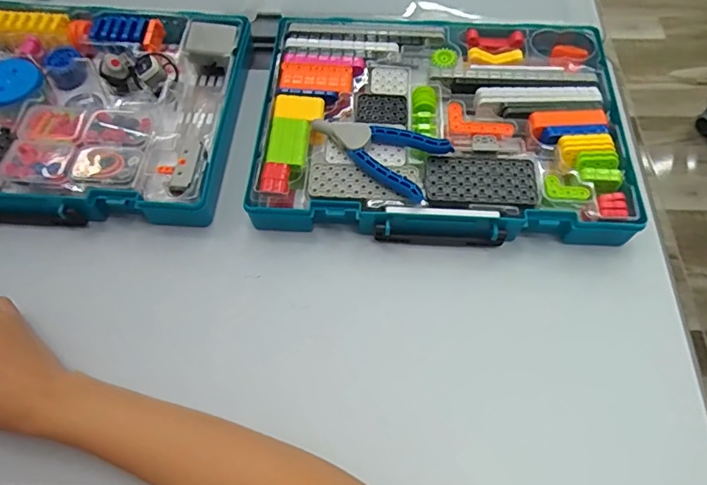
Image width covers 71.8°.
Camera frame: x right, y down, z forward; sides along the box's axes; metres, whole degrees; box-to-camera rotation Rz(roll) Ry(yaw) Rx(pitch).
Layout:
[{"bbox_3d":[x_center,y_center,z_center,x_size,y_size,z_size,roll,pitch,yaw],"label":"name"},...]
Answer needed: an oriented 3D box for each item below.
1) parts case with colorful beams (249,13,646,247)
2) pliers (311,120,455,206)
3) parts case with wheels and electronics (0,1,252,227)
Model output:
[{"bbox_3d":[0.089,-0.137,0.513,0.366,0.044,0.287,1,62,4],"label":"parts case with colorful beams"},{"bbox_3d":[0.030,-0.097,0.470,0.130,0.019,0.073,37,69,17],"label":"pliers"},{"bbox_3d":[-0.316,-0.145,0.540,0.375,0.078,0.272,2,63,1],"label":"parts case with wheels and electronics"}]

